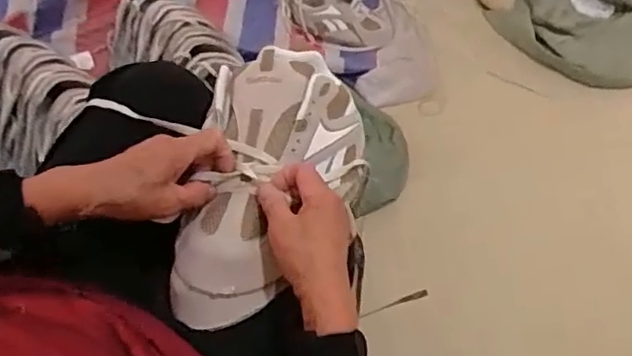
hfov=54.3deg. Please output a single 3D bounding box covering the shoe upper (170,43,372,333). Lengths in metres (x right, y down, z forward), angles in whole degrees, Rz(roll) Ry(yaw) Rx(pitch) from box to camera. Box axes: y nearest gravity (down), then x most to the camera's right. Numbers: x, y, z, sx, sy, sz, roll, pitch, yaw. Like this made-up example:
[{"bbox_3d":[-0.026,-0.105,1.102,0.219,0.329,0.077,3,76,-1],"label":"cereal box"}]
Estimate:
[{"bbox_3d":[-0.046,0.007,0.584,0.148,0.096,0.285,17,66,12],"label":"shoe upper"}]

